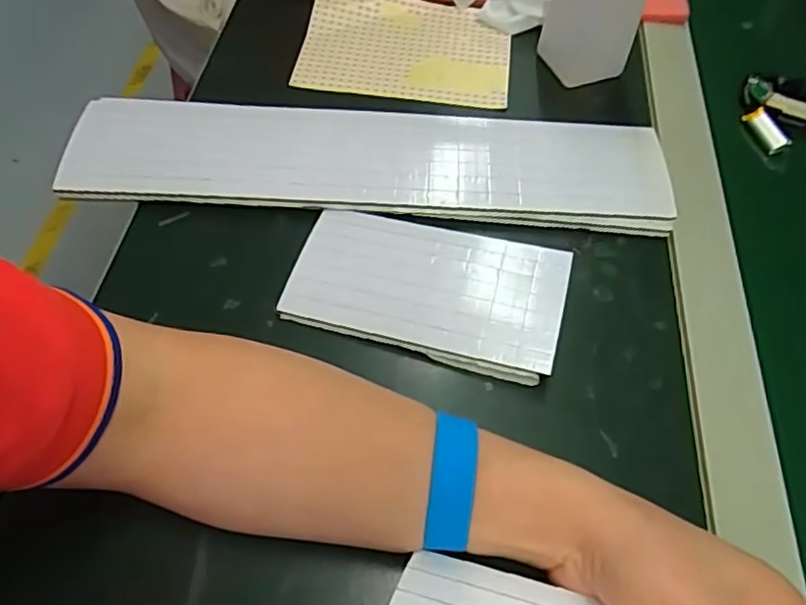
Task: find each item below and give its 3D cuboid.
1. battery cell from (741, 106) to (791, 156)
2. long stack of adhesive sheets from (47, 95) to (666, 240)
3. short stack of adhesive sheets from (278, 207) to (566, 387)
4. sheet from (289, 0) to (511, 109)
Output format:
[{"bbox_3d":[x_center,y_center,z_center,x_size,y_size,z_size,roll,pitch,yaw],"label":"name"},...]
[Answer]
[{"bbox_3d":[0.281,-0.133,0.494,0.017,0.017,0.043,-9,57,-12],"label":"battery cell"},{"bbox_3d":[-0.022,-0.100,0.439,0.395,0.013,0.091,3,55,0],"label":"long stack of adhesive sheets"},{"bbox_3d":[0.014,-0.013,0.385,0.160,0.014,0.089,16,55,6],"label":"short stack of adhesive sheets"},{"bbox_3d":[0.003,-0.212,0.526,0.166,0.013,0.128,5,55,3],"label":"sheet"}]

